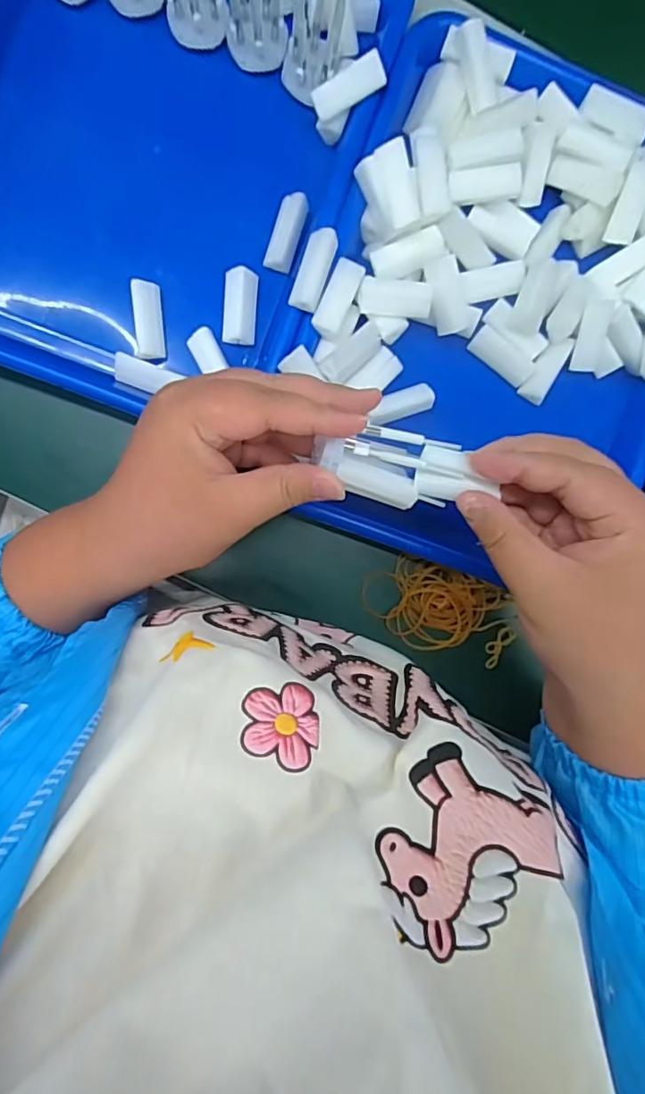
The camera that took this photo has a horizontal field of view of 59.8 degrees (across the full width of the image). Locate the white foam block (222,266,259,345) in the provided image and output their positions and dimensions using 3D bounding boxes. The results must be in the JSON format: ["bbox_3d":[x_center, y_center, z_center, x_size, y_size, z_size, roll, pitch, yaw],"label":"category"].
[{"bbox_3d":[-0.054,-0.156,0.367,0.020,0.015,0.047,5,91,-5],"label":"white foam block"}]

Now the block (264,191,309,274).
[{"bbox_3d":[-0.023,-0.204,0.366,0.018,0.012,0.047,18,90,-5],"label":"block"}]

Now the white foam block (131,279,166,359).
[{"bbox_3d":[-0.112,-0.145,0.359,0.016,0.011,0.046,-2,91,-5],"label":"white foam block"}]

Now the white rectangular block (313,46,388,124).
[{"bbox_3d":[0.016,-0.283,0.346,0.045,0.012,0.018,-23,129,17],"label":"white rectangular block"}]

